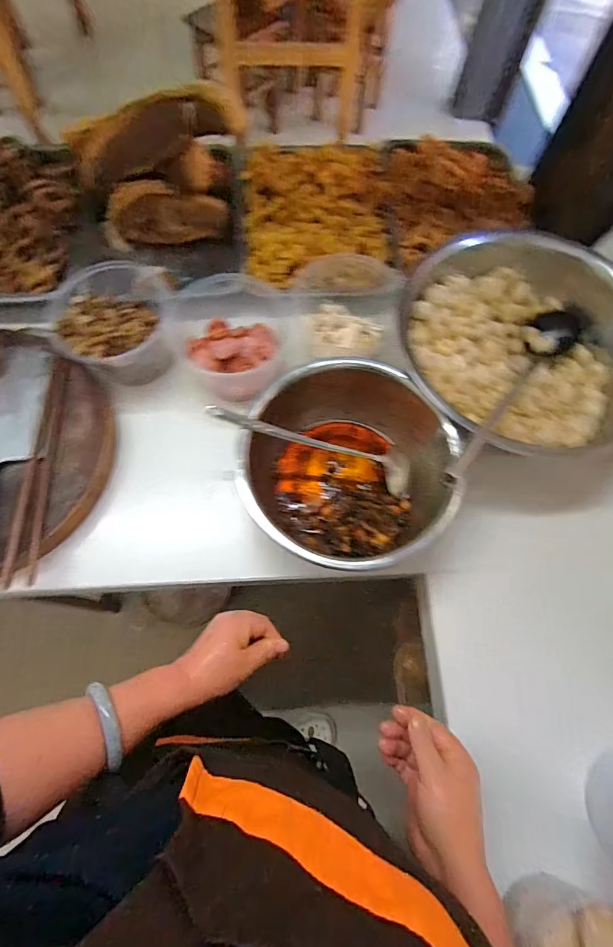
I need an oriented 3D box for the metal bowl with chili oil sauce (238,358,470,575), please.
[{"bbox_3d":[0.068,-0.021,0.585,0.258,0.120,0.251,1,69,-2],"label":"metal bowl with chili oil sauce"}]

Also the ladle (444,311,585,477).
[{"bbox_3d":[0.287,-0.125,0.600,0.075,0.058,0.440,38,53,11],"label":"ladle"}]

